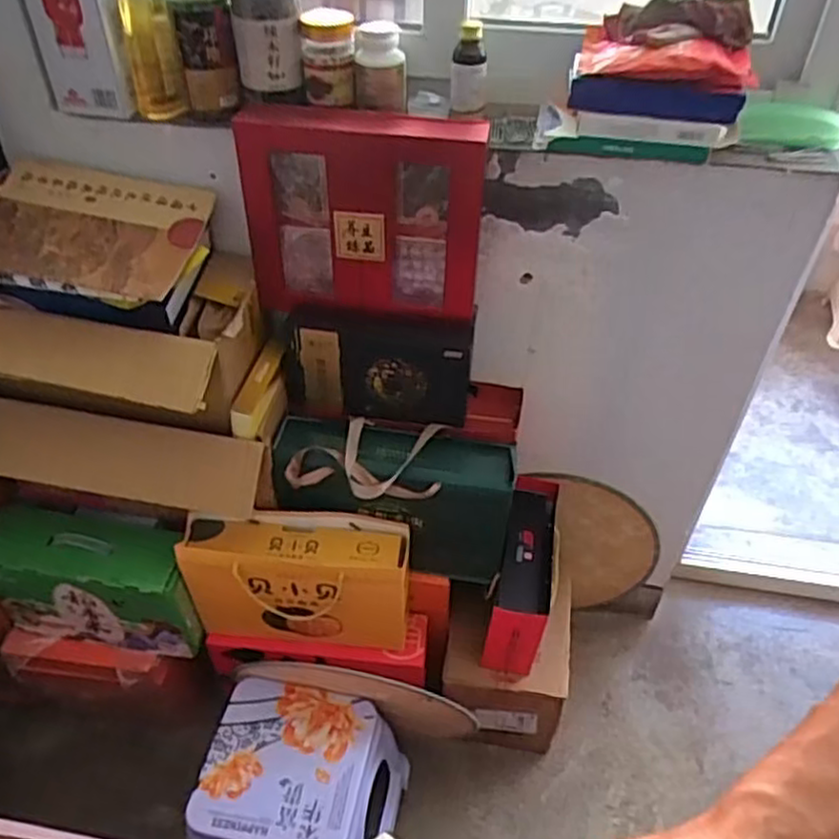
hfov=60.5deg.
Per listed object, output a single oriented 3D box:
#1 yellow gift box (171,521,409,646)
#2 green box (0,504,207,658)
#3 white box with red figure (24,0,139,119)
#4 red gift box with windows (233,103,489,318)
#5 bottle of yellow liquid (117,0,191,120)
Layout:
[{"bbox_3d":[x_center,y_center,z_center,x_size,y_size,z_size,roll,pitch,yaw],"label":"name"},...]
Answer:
[{"bbox_3d":[-0.192,0.271,1.183,0.341,0.222,0.086,3,43,2],"label":"yellow gift box"},{"bbox_3d":[-0.530,0.267,1.208,0.335,0.211,0.123,7,43,6],"label":"green box"},{"bbox_3d":[-0.421,-0.514,0.906,0.118,0.228,0.101,10,44,9],"label":"white box with red figure"},{"bbox_3d":[-0.078,-0.278,1.001,0.330,0.275,0.075,3,43,1],"label":"red gift box with windows"},{"bbox_3d":[-0.354,-0.503,0.942,0.066,0.201,0.069,-13,45,-15],"label":"bottle of yellow liquid"}]

